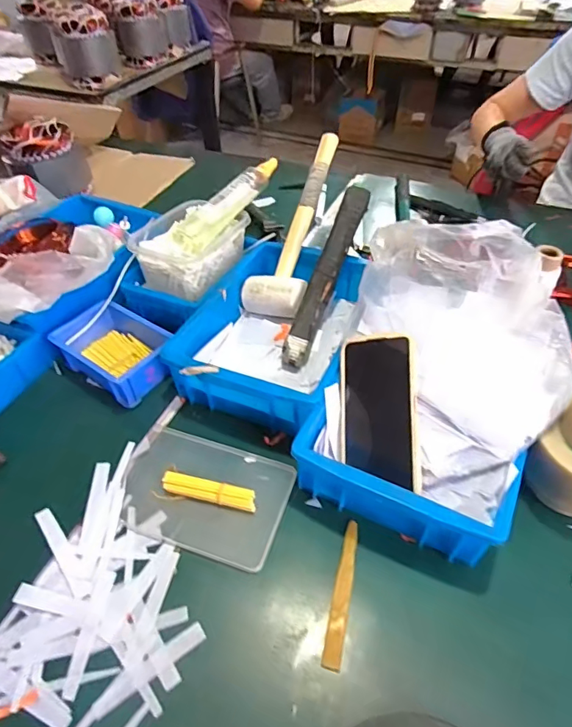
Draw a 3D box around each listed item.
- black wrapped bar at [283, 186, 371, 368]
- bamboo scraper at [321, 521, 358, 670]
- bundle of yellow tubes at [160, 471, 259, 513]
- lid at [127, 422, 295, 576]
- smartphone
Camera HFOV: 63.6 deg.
[{"bbox_3d":[0.057,-0.125,0.625,0.035,0.030,0.293,16,66,14],"label":"black wrapped bar"},{"bbox_3d":[0.054,0.210,0.430,0.017,0.005,0.129,10,47,11],"label":"bamboo scraper"},{"bbox_3d":[-0.080,0.135,0.484,0.099,0.020,0.019,9,47,10],"label":"bundle of yellow tubes"},{"bbox_3d":[-0.089,0.135,0.494,0.178,0.011,0.120,14,48,14],"label":"lid"},{"bbox_3d":[0.093,0.045,0.467,0.076,0.008,0.149,-5,79,31],"label":"smartphone"}]

